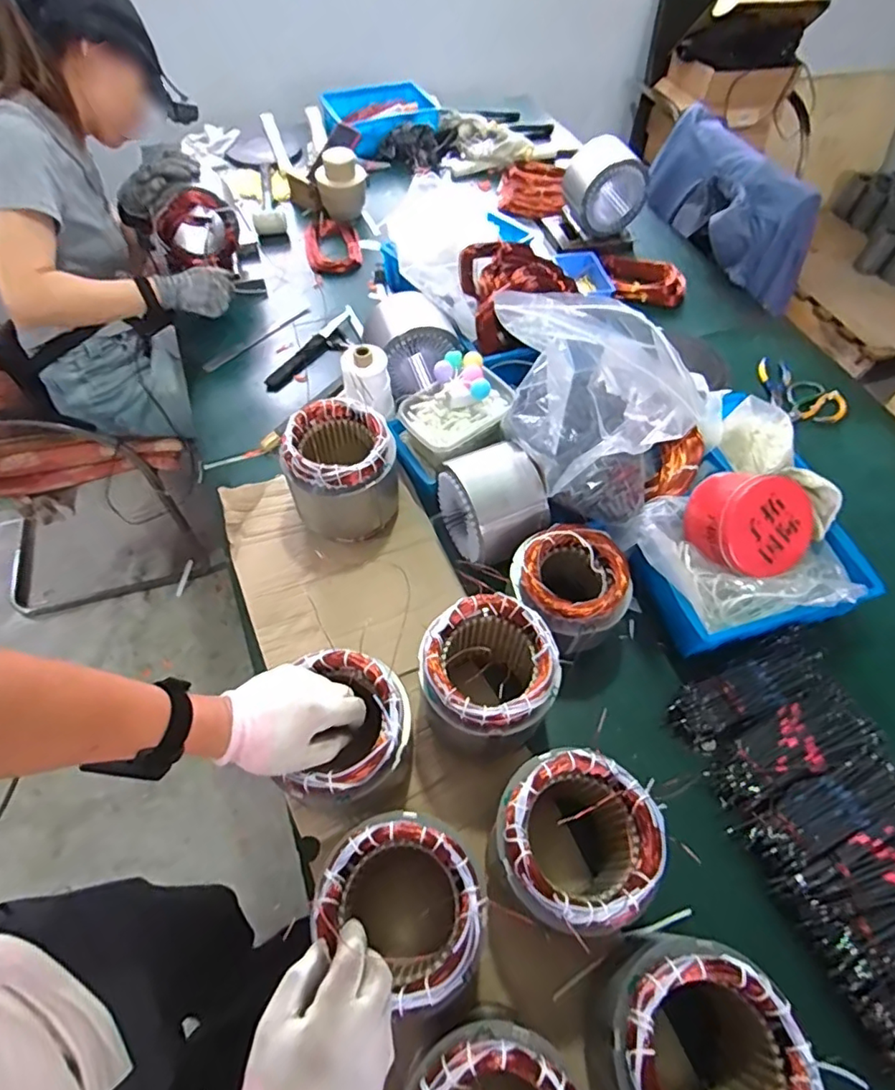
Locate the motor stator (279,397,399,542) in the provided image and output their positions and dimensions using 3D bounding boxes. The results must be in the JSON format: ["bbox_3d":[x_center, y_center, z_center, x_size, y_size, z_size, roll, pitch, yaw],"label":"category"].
[{"bbox_3d":[-0.149,-0.099,0.804,0.149,0.164,0.146,-24,61,-16],"label":"motor stator"}]

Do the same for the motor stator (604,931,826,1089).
[{"bbox_3d":[0.205,0.427,0.482,0.149,0.177,0.138,1,57,-2],"label":"motor stator"}]

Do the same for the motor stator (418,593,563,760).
[{"bbox_3d":[0.043,0.159,0.653,0.143,0.164,0.142,1,57,-2],"label":"motor stator"}]

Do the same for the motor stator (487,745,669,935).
[{"bbox_3d":[0.117,0.288,0.546,0.137,0.132,0.142,1,57,-2],"label":"motor stator"}]

